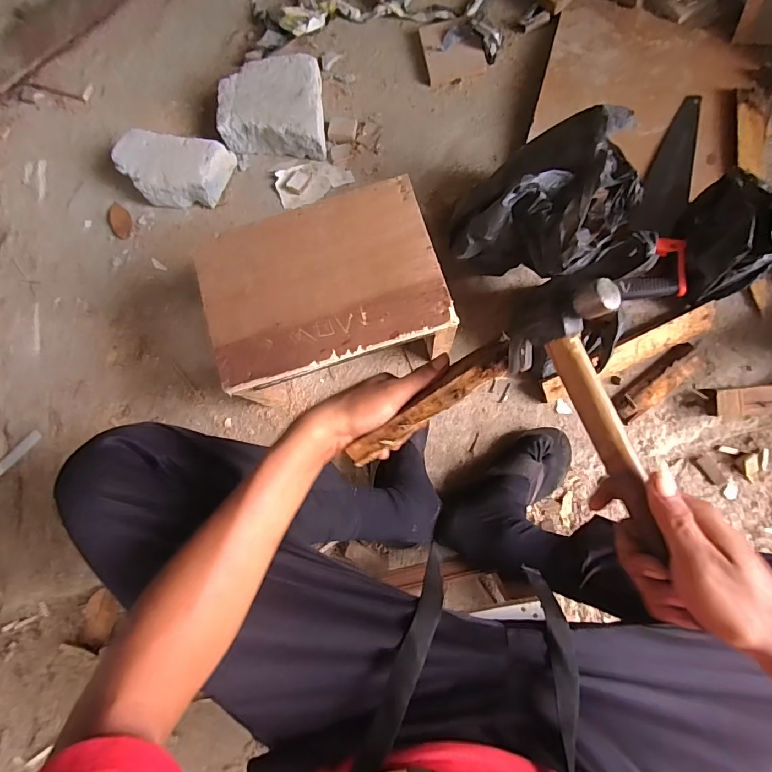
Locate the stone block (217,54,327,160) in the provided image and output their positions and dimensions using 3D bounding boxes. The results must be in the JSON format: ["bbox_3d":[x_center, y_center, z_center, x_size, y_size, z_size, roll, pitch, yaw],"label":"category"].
[{"bbox_3d":[-0.219,-0.556,0.852,0.220,0.069,0.186,7,82,5],"label":"stone block"}]

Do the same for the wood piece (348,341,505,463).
[{"bbox_3d":[0.038,0.016,0.388,0.167,0.019,0.030,-37,81,8],"label":"wood piece"}]

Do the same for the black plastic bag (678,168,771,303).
[{"bbox_3d":[0.557,-0.245,0.686,0.121,0.104,0.195,-3,79,4],"label":"black plastic bag"}]

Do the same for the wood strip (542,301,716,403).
[{"bbox_3d":[0.410,-0.055,0.717,0.306,0.018,0.044,-26,81,0],"label":"wood strip"}]

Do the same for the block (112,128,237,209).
[{"bbox_3d":[-0.412,-0.420,0.845,0.216,0.068,0.127,4,82,5],"label":"block"}]

